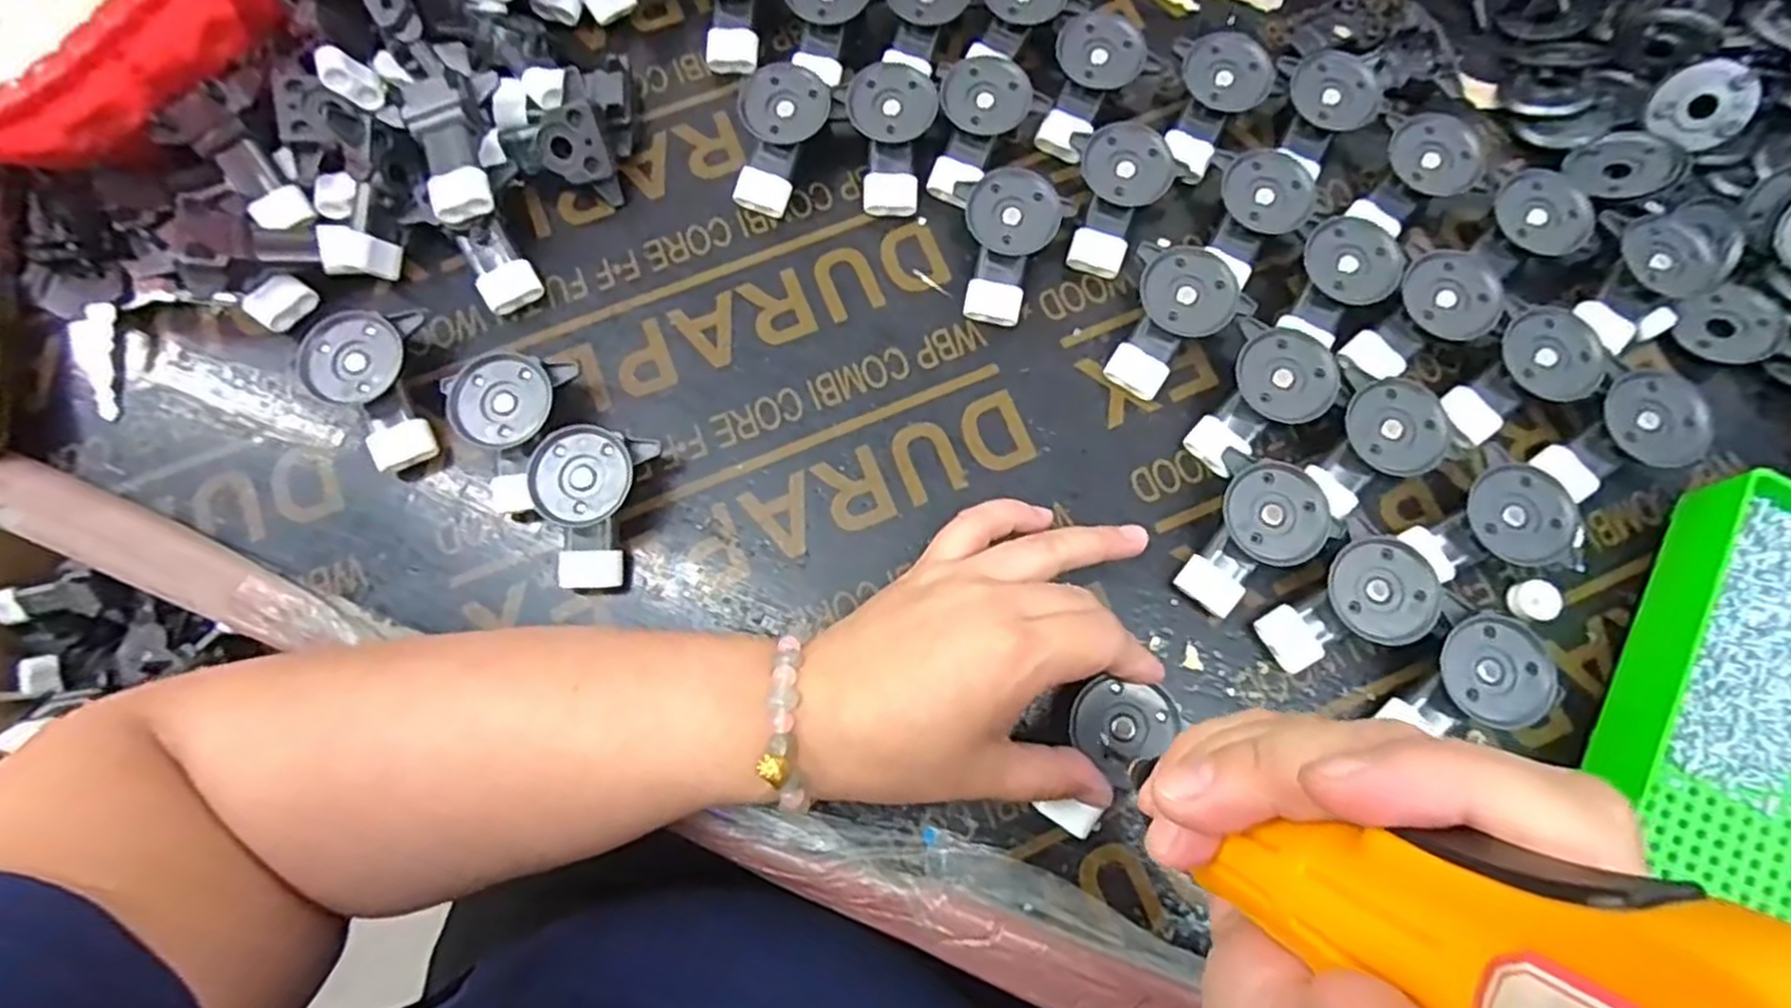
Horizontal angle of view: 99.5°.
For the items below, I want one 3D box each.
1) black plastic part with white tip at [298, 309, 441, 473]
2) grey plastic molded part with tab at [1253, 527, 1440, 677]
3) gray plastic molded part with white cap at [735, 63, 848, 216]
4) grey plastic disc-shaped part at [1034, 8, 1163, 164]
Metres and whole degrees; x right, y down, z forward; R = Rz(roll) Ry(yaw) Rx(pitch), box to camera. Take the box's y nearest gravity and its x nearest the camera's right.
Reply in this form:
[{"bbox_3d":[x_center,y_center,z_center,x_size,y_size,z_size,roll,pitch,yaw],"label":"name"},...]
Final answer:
[{"bbox_3d":[-0.235,-0.051,0.340,0.042,0.031,0.068,-16,76,-4],"label":"black plastic part with white tip"},{"bbox_3d":[0.191,0.046,0.320,0.065,0.028,0.042,-41,79,-10],"label":"grey plastic molded part with tab"},{"bbox_3d":[-0.060,-0.180,0.375,0.045,0.031,0.063,39,79,9],"label":"gray plastic molded part with white cap"},{"bbox_3d":[0.096,-0.211,0.386,0.046,0.030,0.067,37,79,9],"label":"grey plastic disc-shaped part"}]

